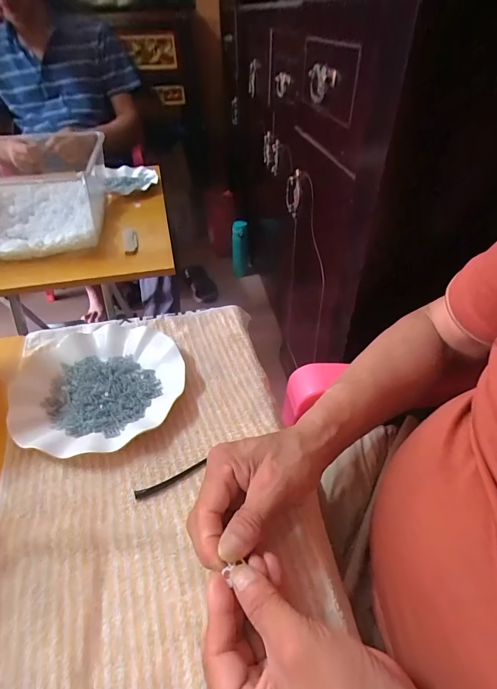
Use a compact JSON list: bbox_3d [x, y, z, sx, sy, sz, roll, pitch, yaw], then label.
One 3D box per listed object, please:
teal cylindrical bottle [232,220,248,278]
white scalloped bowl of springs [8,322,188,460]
[{"bbox_3d":[-0.034,-0.370,1.427,0.061,0.220,0.048,3,20,5],"label":"teal cylindrical bottle"},{"bbox_3d":[-0.167,0.042,0.417,0.177,0.025,0.186,-1,43,1],"label":"white scalloped bowl of springs"}]

